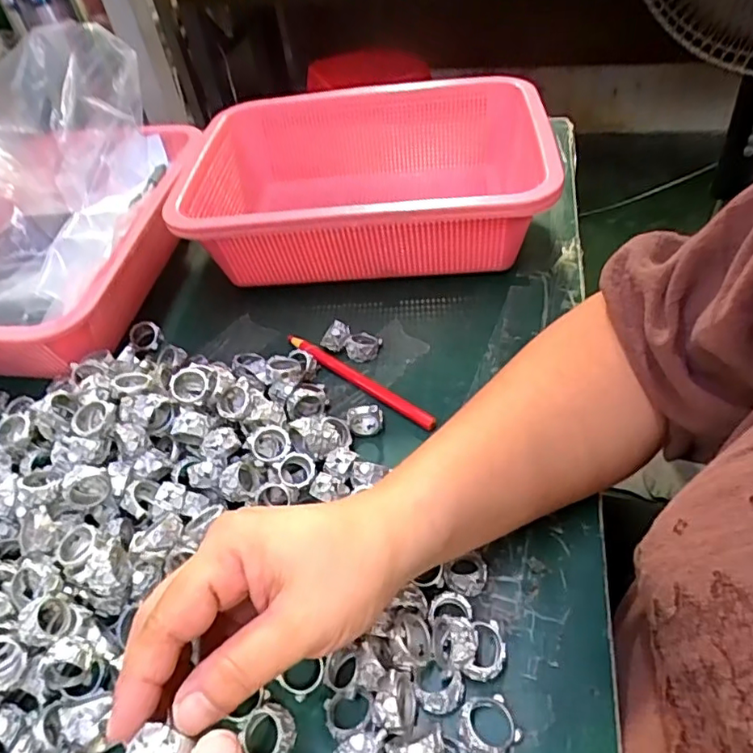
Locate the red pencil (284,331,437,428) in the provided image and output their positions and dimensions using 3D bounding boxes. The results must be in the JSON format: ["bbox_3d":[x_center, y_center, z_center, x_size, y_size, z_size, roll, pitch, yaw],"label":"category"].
[{"bbox_3d":[-0.015,0.001,0.408,0.141,0.011,0.013,29,57,29],"label":"red pencil"}]

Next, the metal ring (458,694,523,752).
[{"bbox_3d":[0.049,0.154,0.250,0.027,0.013,0.025,-3,47,3],"label":"metal ring"}]

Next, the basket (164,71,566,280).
[{"bbox_3d":[-0.010,-0.171,0.505,0.285,0.097,0.227,0,47,6],"label":"basket"}]

